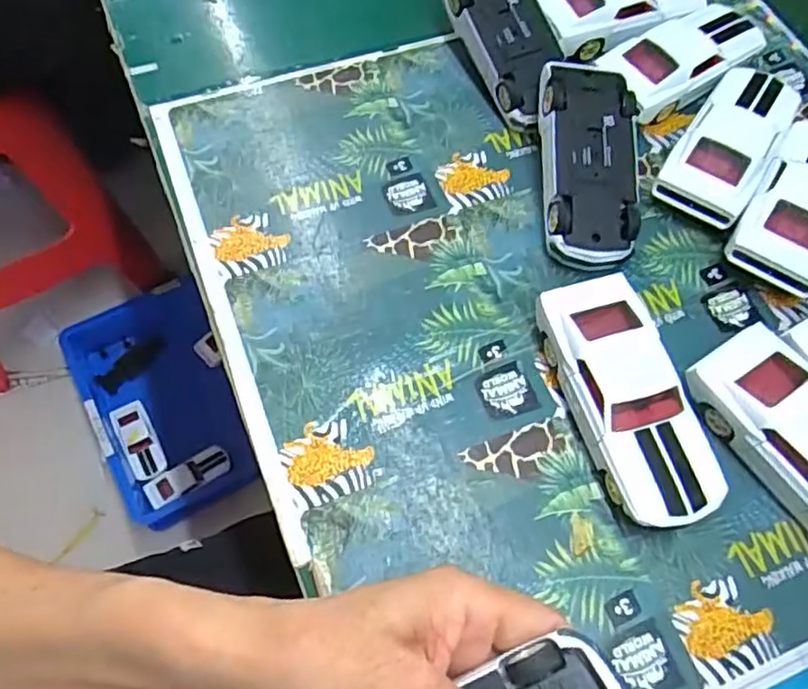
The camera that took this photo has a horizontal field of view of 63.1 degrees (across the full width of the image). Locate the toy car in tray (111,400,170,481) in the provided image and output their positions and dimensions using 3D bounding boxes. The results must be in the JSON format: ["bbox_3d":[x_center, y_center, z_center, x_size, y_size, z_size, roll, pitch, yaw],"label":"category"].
[{"bbox_3d":[-0.429,0.155,1.068,0.052,0.030,0.136,-25,68,-15],"label":"toy car in tray"}]

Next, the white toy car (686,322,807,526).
[{"bbox_3d":[0.202,0.052,0.323,0.054,0.036,0.127,-29,69,-14],"label":"white toy car"}]

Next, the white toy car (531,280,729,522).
[{"bbox_3d":[0.112,0.028,0.332,0.051,0.037,0.126,-14,66,-8],"label":"white toy car"}]

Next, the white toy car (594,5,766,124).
[{"bbox_3d":[0.189,-0.191,0.443,0.130,0.035,0.057,-31,69,-14],"label":"white toy car"}]

